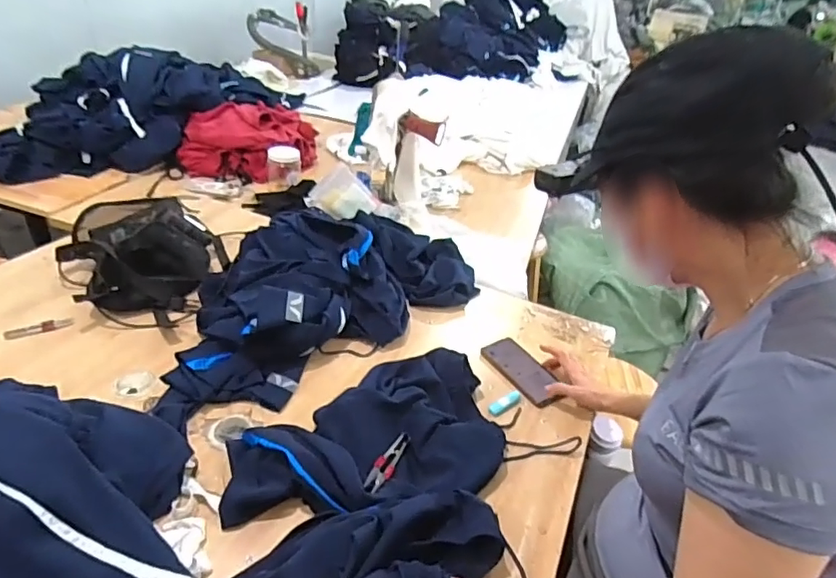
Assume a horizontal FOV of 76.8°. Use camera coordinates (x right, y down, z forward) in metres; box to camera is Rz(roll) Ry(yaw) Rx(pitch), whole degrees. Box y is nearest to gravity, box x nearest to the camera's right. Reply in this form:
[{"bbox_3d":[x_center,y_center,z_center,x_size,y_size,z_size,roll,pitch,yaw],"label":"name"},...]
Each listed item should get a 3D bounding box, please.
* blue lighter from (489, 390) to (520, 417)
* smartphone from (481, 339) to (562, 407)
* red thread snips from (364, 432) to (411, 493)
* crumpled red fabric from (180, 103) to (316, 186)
[{"bbox_3d":[0.149,0.195,0.898,0.071,0.011,0.021,-19,42,-34],"label":"blue lighter"},{"bbox_3d":[0.192,0.149,0.974,0.081,0.016,0.166,-16,40,-30],"label":"smartphone"},{"bbox_3d":[-0.043,0.243,0.739,0.029,0.014,0.104,18,35,14],"label":"red thread snips"},{"bbox_3d":[-0.536,-0.512,1.761,0.385,0.175,0.412,10,34,3],"label":"crumpled red fabric"}]

